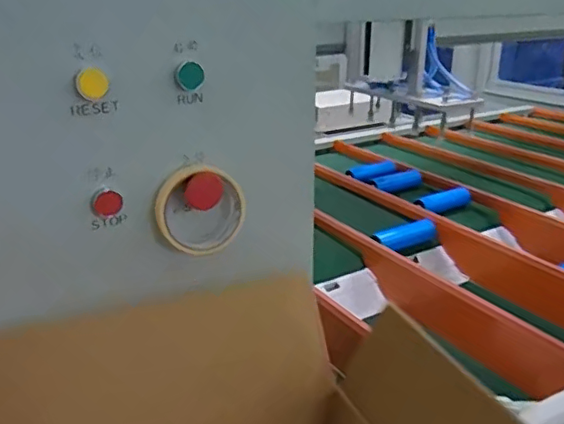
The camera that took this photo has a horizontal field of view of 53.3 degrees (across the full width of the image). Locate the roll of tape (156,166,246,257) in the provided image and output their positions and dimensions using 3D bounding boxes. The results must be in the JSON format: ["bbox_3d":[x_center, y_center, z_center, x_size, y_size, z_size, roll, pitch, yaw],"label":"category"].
[{"bbox_3d":[-0.081,-0.004,0.566,0.086,0.094,0.024,-7,23,-16],"label":"roll of tape"}]

